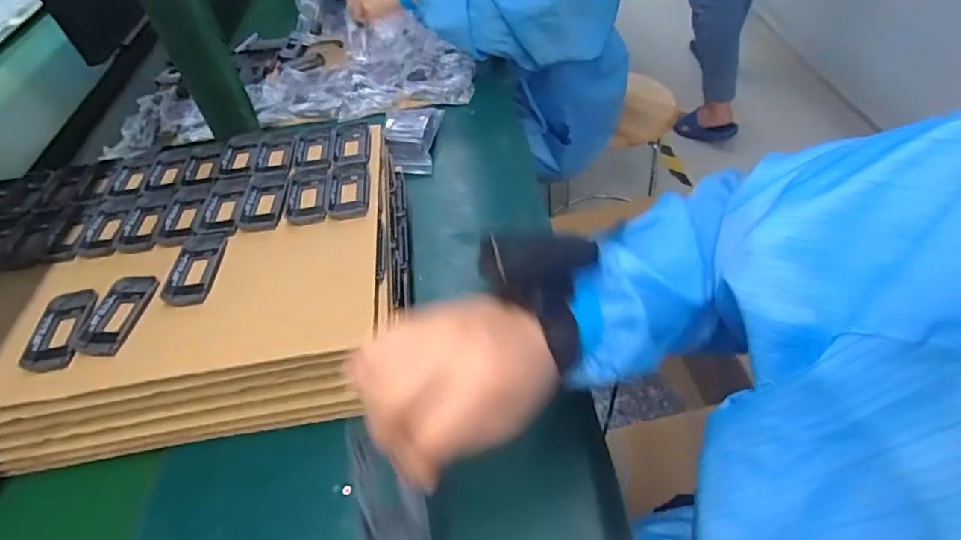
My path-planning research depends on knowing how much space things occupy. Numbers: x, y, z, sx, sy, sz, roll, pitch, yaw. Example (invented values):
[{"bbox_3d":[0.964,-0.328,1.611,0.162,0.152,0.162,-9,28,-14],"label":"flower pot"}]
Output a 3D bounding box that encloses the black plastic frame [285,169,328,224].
[{"bbox_3d":[-0.165,-0.071,0.518,0.038,0.005,0.075,-10,48,-3],"label":"black plastic frame"}]

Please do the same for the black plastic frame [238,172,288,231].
[{"bbox_3d":[-0.206,-0.067,0.520,0.042,0.005,0.076,-7,48,1],"label":"black plastic frame"}]

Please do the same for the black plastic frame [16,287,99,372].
[{"bbox_3d":[-0.340,0.048,0.440,0.043,0.005,0.078,-12,48,-4],"label":"black plastic frame"}]

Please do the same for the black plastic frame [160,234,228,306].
[{"bbox_3d":[-0.246,-0.003,0.469,0.039,0.007,0.080,-5,48,2],"label":"black plastic frame"}]

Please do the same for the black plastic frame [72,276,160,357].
[{"bbox_3d":[-0.297,0.036,0.444,0.045,0.004,0.077,-1,48,6],"label":"black plastic frame"}]

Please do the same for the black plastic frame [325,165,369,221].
[{"bbox_3d":[-0.127,-0.075,0.519,0.039,0.005,0.075,-9,48,-2],"label":"black plastic frame"}]

